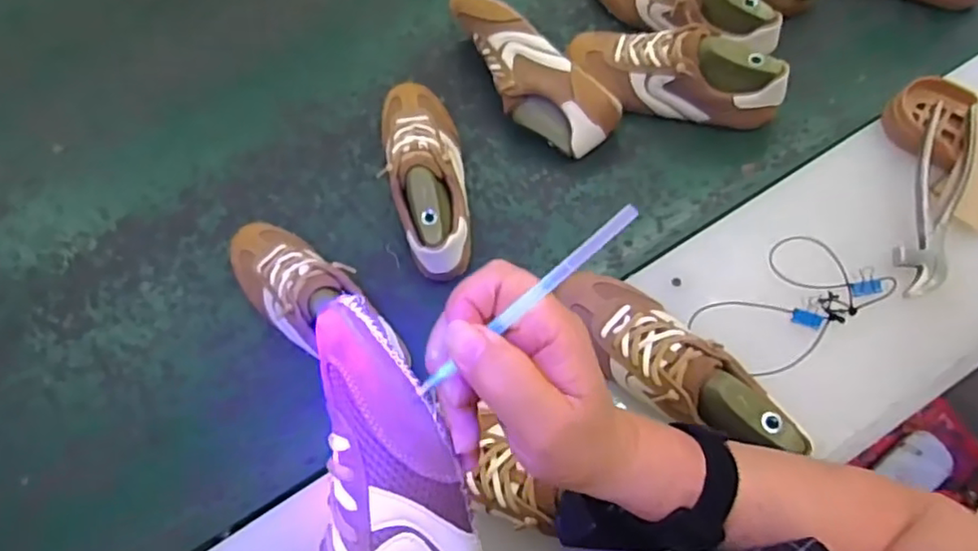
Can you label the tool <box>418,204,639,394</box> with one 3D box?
[{"bbox_3d":[0.014,0.013,0.266,0.123,0.005,0.007,-41,73,12],"label":"tool"}]

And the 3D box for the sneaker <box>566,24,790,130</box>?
[{"bbox_3d":[0.215,-0.243,0.722,0.243,0.088,0.090,12,72,7],"label":"sneaker"}]

